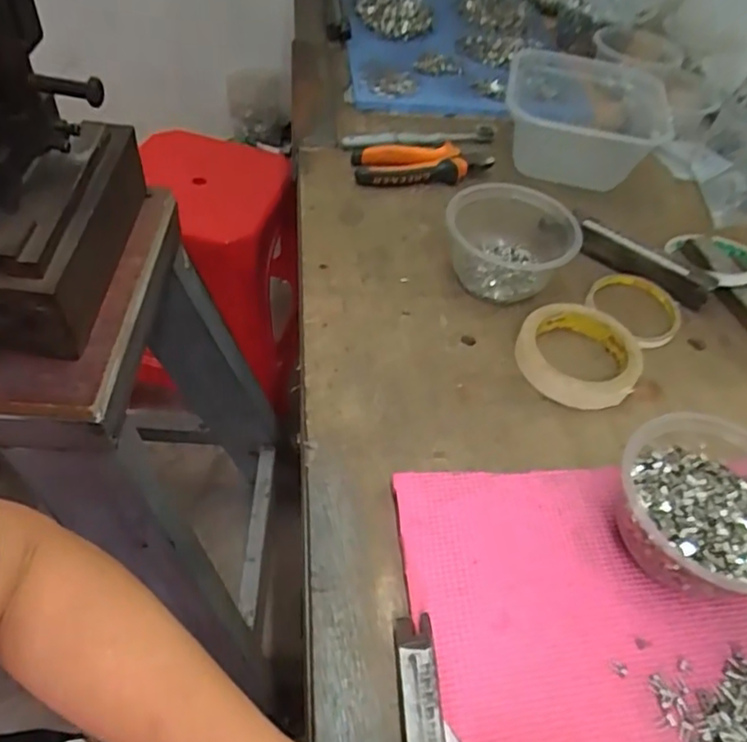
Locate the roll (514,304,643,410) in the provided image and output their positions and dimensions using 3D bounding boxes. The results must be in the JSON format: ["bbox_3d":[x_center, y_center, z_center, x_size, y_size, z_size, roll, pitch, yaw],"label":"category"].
[{"bbox_3d":[0.168,-0.016,0.515,0.095,0.019,0.101,2,50,-2],"label":"roll"}]

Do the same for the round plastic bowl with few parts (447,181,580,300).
[{"bbox_3d":[0.125,-0.121,0.570,0.112,0.062,0.109,4,50,-5],"label":"round plastic bowl with few parts"}]

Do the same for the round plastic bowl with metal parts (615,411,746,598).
[{"bbox_3d":[0.210,0.088,0.398,0.110,0.058,0.114,4,50,-5],"label":"round plastic bowl with metal parts"}]

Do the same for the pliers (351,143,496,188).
[{"bbox_3d":[0.051,-0.227,0.679,0.152,0.021,0.065,-9,51,-11],"label":"pliers"}]

